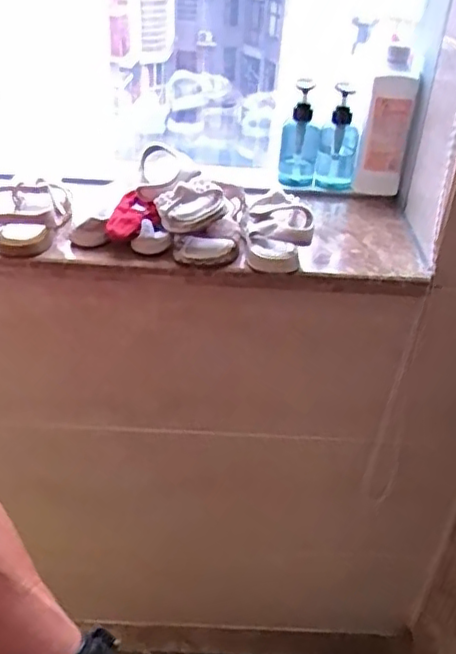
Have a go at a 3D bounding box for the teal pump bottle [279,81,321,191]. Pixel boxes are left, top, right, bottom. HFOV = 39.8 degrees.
[{"bbox_3d":[0.108,-0.280,0.930,0.058,0.169,0.045,3,51,4],"label":"teal pump bottle"}]

